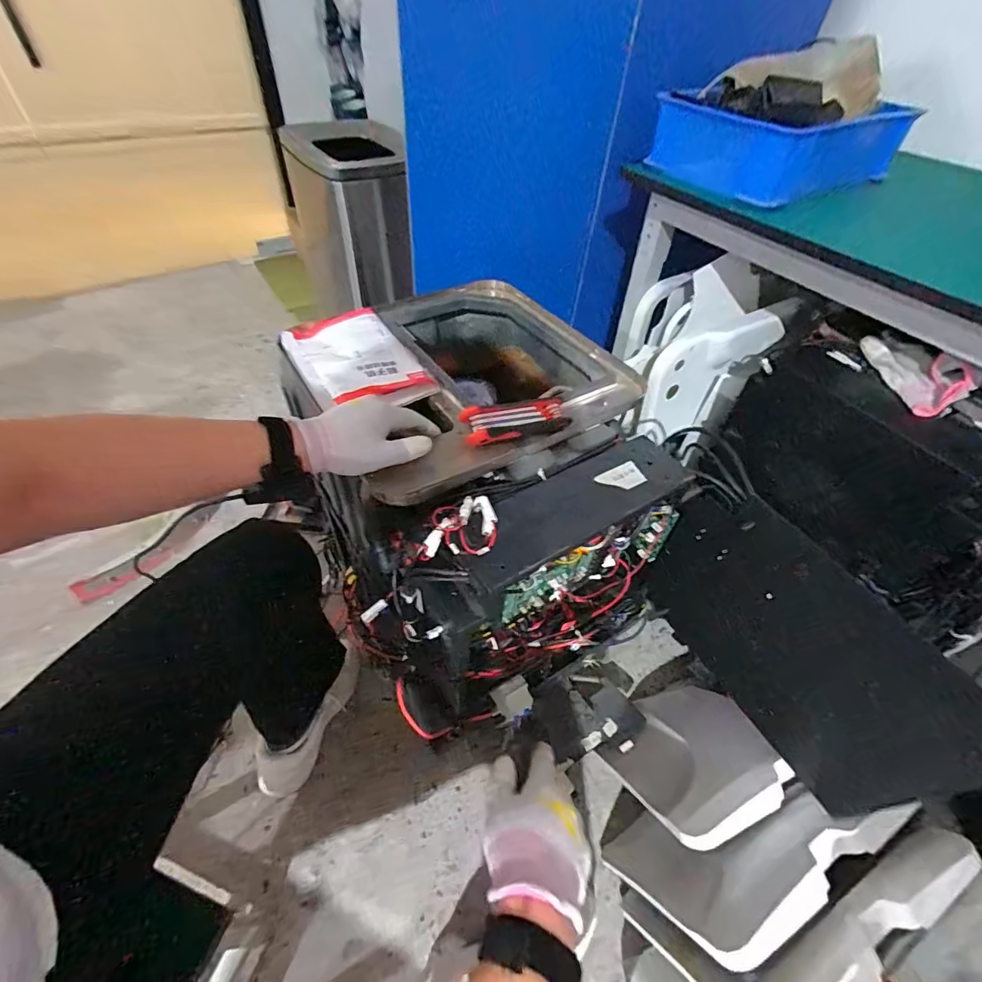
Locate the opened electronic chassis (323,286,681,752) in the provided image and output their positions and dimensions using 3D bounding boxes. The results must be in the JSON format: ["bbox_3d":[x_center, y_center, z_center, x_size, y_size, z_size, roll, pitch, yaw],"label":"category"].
[{"bbox_3d":[-0.020,-0.027,0.703,0.381,0.335,0.529,-18,53,-21],"label":"opened electronic chassis"}]

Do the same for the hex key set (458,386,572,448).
[{"bbox_3d":[0.034,-0.083,0.550,0.135,0.030,0.052,-15,52,-18],"label":"hex key set"}]

